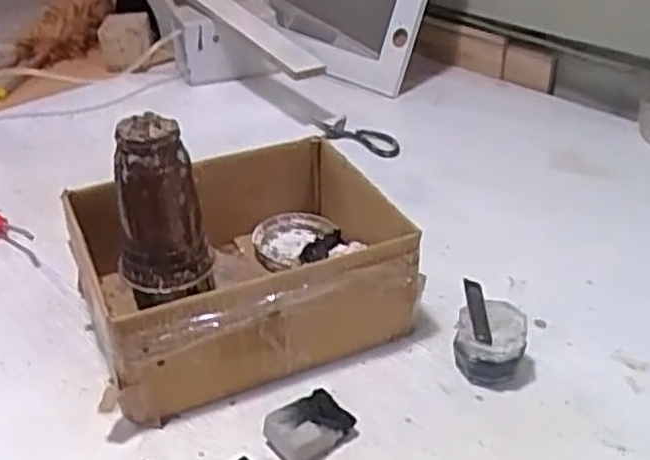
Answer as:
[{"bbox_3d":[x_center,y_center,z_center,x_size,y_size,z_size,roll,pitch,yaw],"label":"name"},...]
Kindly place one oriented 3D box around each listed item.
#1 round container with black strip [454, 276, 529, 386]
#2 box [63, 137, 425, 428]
[{"bbox_3d":[0.166,0.101,0.752,0.066,0.063,0.104,5,33,11],"label":"round container with black strip"},{"bbox_3d":[-0.084,0.029,0.823,0.345,0.121,0.288,-17,35,-22],"label":"box"}]

